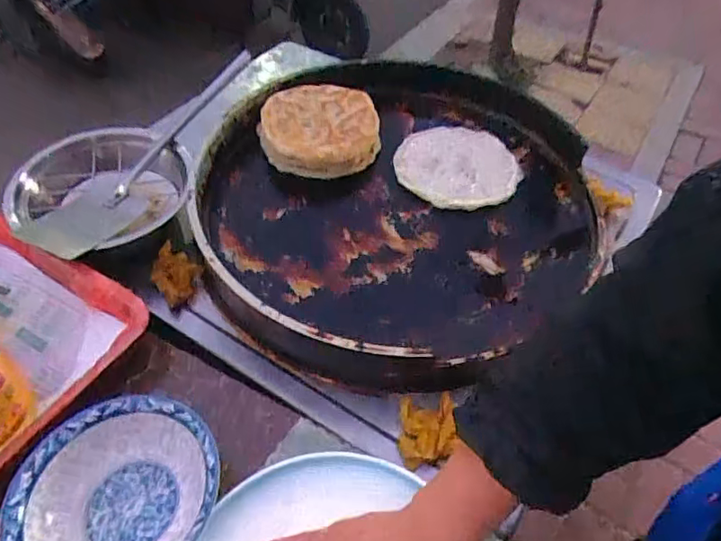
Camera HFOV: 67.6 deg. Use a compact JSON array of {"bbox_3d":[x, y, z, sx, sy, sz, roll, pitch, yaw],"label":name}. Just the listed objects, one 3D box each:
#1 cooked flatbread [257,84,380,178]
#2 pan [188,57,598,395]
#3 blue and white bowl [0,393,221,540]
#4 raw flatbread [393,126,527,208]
[{"bbox_3d":[-0.058,-0.207,0.792,0.174,0.045,0.162,1,52,-2],"label":"cooked flatbread"},{"bbox_3d":[0.061,-0.110,0.731,0.506,0.079,0.564,32,56,25],"label":"pan"},{"bbox_3d":[-0.210,0.201,0.474,0.171,0.065,0.168,1,52,-2],"label":"blue and white bowl"},{"bbox_3d":[0.142,-0.154,0.775,0.175,0.010,0.161,1,52,-2],"label":"raw flatbread"}]

